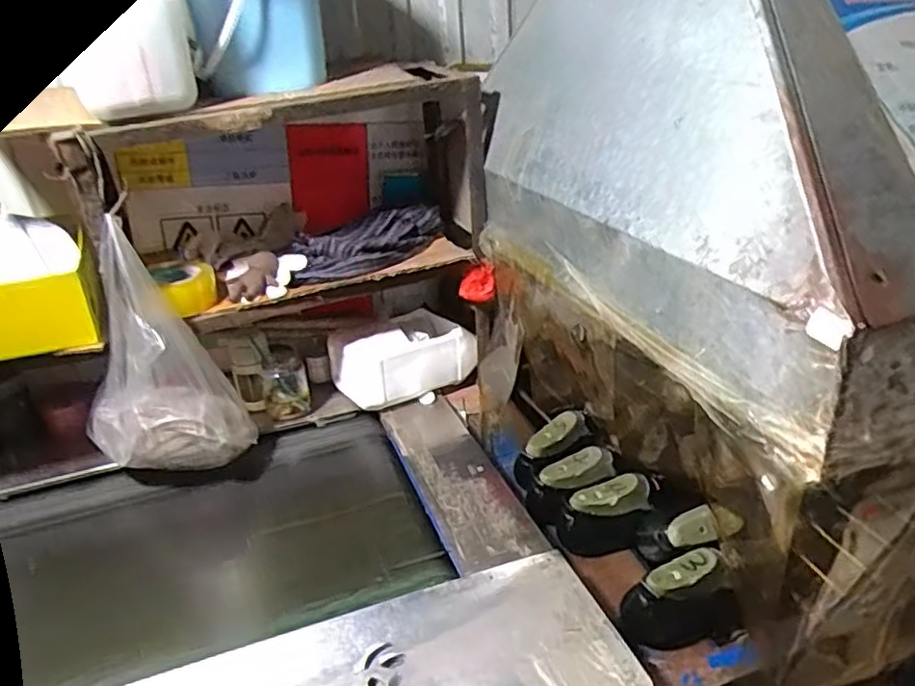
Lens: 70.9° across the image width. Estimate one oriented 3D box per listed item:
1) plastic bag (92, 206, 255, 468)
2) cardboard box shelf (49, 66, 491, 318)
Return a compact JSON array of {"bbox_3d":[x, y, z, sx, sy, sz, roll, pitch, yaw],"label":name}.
[{"bbox_3d":[-0.462,0.041,0.971,0.237,0.359,0.137,-13,30,-18],"label":"plastic bag"},{"bbox_3d":[-0.261,-0.277,1.095,0.629,0.300,0.325,-16,31,-22],"label":"cardboard box shelf"}]

